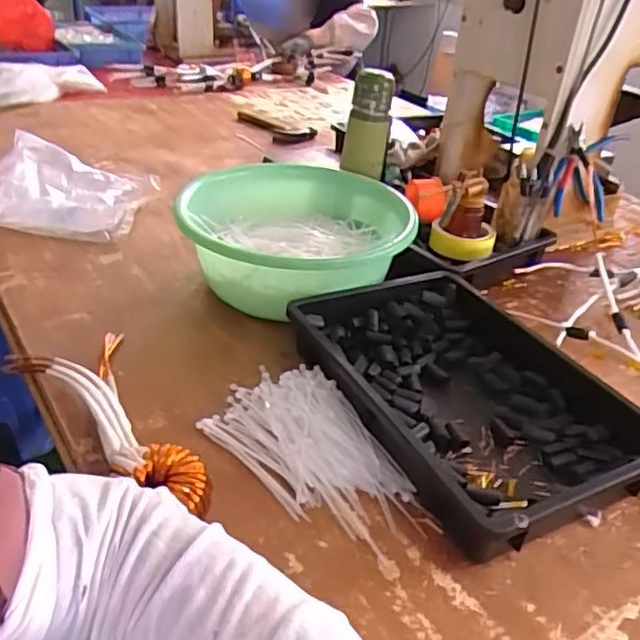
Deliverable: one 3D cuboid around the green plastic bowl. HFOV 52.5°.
[{"bbox_3d":[-0.029,-0.107,0.882,0.290,0.104,0.303,3,32,-2],"label":"green plastic bowl"}]

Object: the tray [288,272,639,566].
[{"bbox_3d":[0.159,0.074,0.698,0.269,0.066,0.366,-13,36,-26],"label":"tray"}]

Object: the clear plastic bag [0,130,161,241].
[{"bbox_3d":[-0.399,-0.212,1.014,0.259,0.096,0.190,1,32,-5],"label":"clear plastic bag"}]

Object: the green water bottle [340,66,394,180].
[{"bbox_3d":[0.075,-0.310,1.063,0.069,0.215,0.060,3,64,-3],"label":"green water bottle"}]

